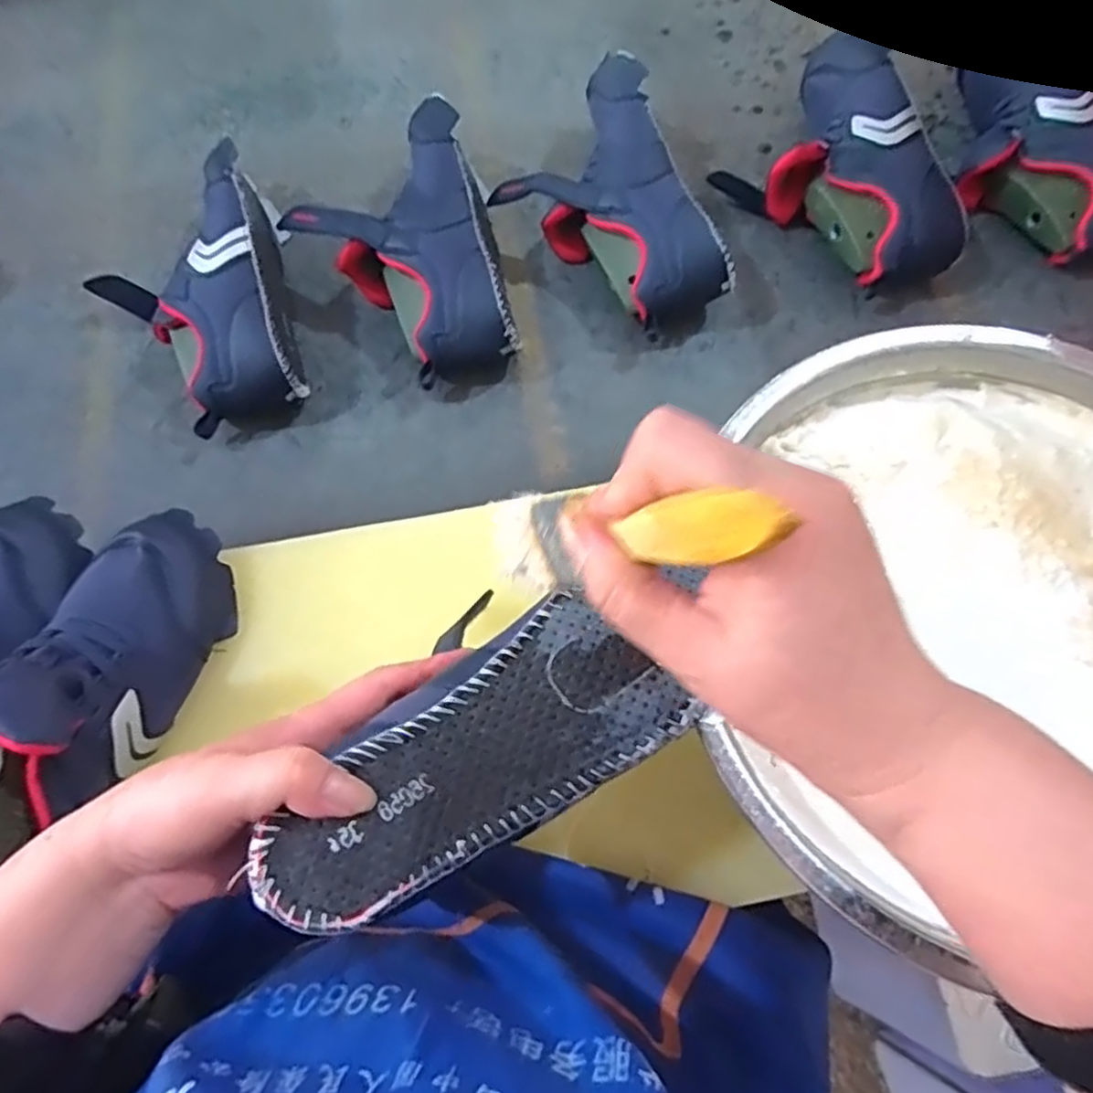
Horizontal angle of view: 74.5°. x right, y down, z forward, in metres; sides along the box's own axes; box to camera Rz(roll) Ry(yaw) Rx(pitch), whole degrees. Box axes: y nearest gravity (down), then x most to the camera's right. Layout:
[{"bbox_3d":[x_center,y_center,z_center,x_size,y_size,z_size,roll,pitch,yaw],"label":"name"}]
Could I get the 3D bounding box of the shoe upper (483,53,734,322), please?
[{"bbox_3d":[0.077,-0.282,0.598,0.216,0.077,0.160,42,75,14],"label":"shoe upper"}]

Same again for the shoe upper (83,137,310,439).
[{"bbox_3d":[-0.262,-0.194,0.566,0.156,0.081,0.218,-29,72,-10],"label":"shoe upper"}]

